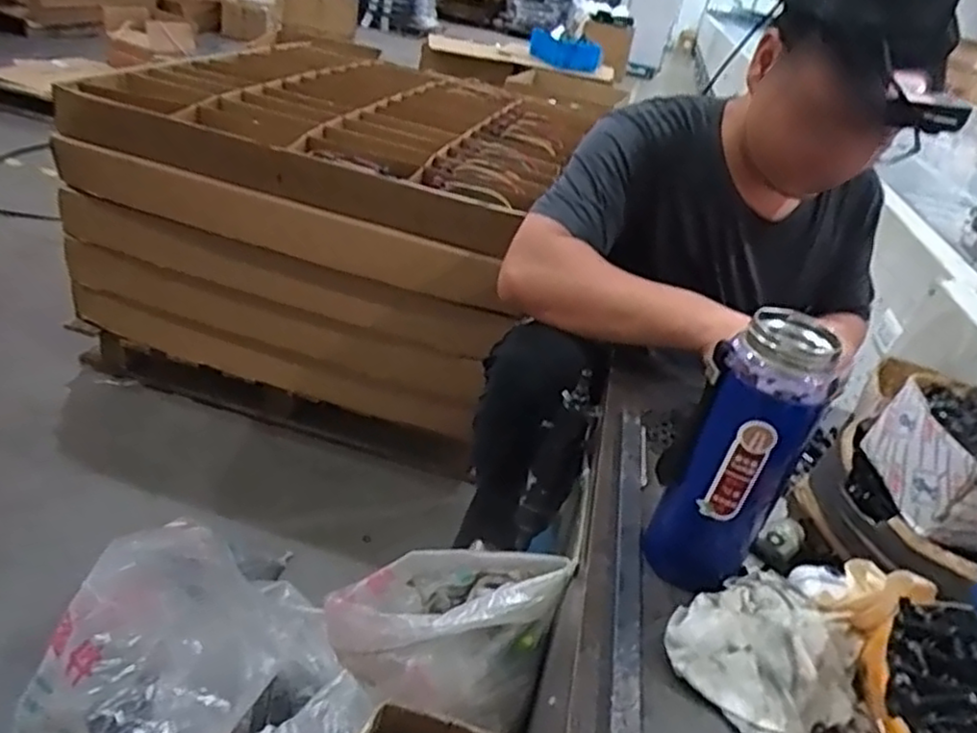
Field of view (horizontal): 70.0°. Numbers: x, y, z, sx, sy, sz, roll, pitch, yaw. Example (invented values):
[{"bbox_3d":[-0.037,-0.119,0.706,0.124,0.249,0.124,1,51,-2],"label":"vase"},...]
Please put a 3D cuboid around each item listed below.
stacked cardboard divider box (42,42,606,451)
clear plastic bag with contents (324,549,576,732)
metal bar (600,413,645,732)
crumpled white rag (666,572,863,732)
[{"bbox_3d":[-0.325,-0.385,1.751,0.870,0.565,1.011,17,32,7],"label":"stacked cardboard divider box"},{"bbox_3d":[-0.051,0.255,0.742,0.243,0.165,0.143,23,33,17],"label":"clear plastic bag with contents"},{"bbox_3d":[0.111,0.158,0.559,0.024,0.014,0.432,15,31,5],"label":"metal bar"},{"bbox_3d":[0.204,0.201,0.496,0.132,0.033,0.108,-14,40,-36],"label":"crumpled white rag"}]

